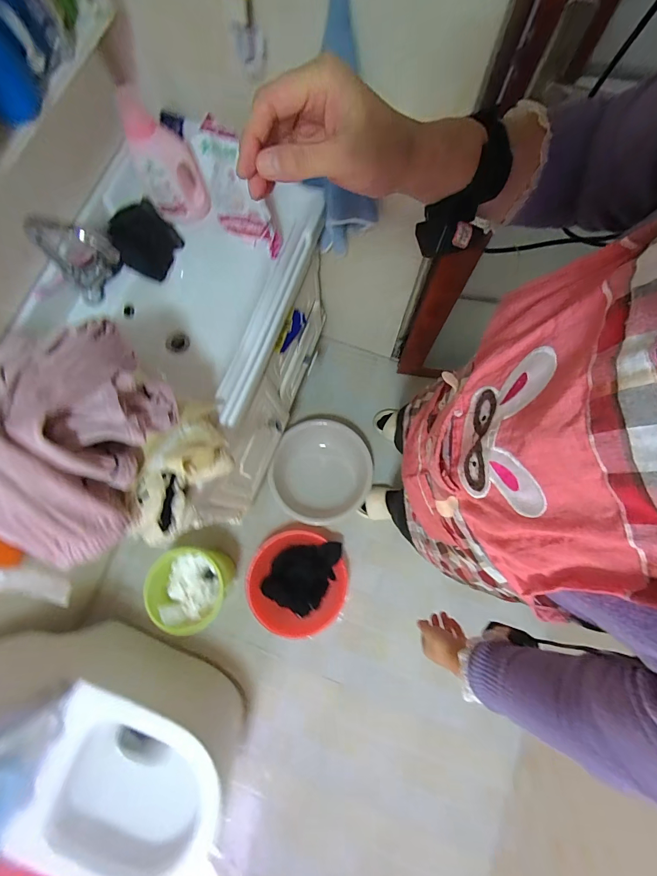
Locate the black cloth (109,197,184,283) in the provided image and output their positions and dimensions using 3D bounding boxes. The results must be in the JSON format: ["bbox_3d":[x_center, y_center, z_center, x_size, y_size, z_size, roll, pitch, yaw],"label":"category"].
[{"bbox_3d":[-0.429,-0.464,0.847,0.146,0.146,0.017,-29,53,21],"label":"black cloth"}]

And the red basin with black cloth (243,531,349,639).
[{"bbox_3d":[-0.105,0.510,1.278,0.336,0.111,0.329,0,77,1],"label":"red basin with black cloth"}]

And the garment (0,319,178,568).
[{"bbox_3d":[-0.374,-0.015,0.519,0.211,0.168,0.355,18,78,5],"label":"garment"}]

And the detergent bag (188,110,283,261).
[{"bbox_3d":[-0.191,-0.495,0.743,0.071,0.249,0.108,-44,50,-8],"label":"detergent bag"}]

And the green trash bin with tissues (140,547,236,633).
[{"bbox_3d":[-0.447,0.495,1.210,0.213,0.291,0.232,-40,79,-8],"label":"green trash bin with tissues"}]

